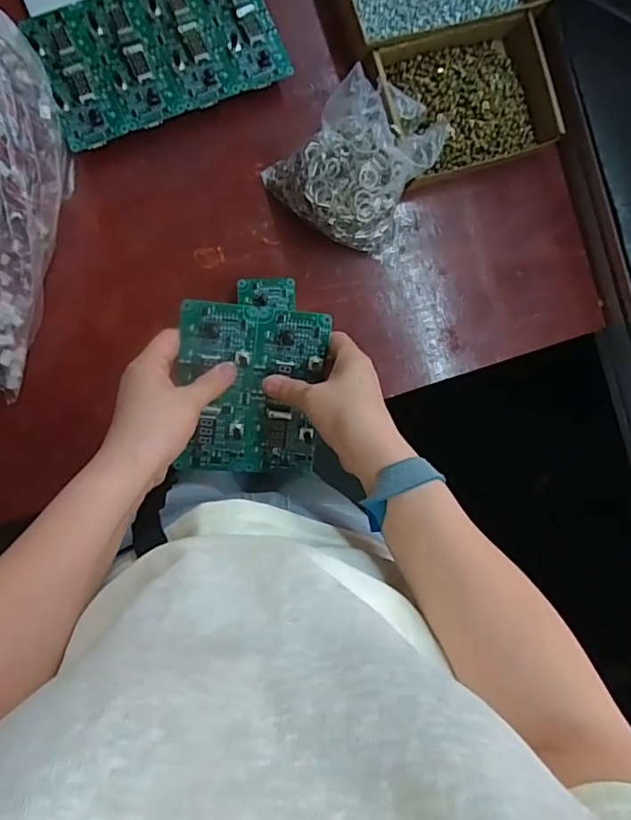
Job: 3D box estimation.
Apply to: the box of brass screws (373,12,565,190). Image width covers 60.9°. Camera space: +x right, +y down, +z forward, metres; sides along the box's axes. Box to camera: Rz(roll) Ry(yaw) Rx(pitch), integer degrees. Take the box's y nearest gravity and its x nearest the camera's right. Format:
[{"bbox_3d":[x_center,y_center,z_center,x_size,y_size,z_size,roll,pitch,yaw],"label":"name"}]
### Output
[{"bbox_3d":[0.162,-0.328,0.570,0.181,0.035,0.131,-19,93,-7],"label":"box of brass screws"}]

